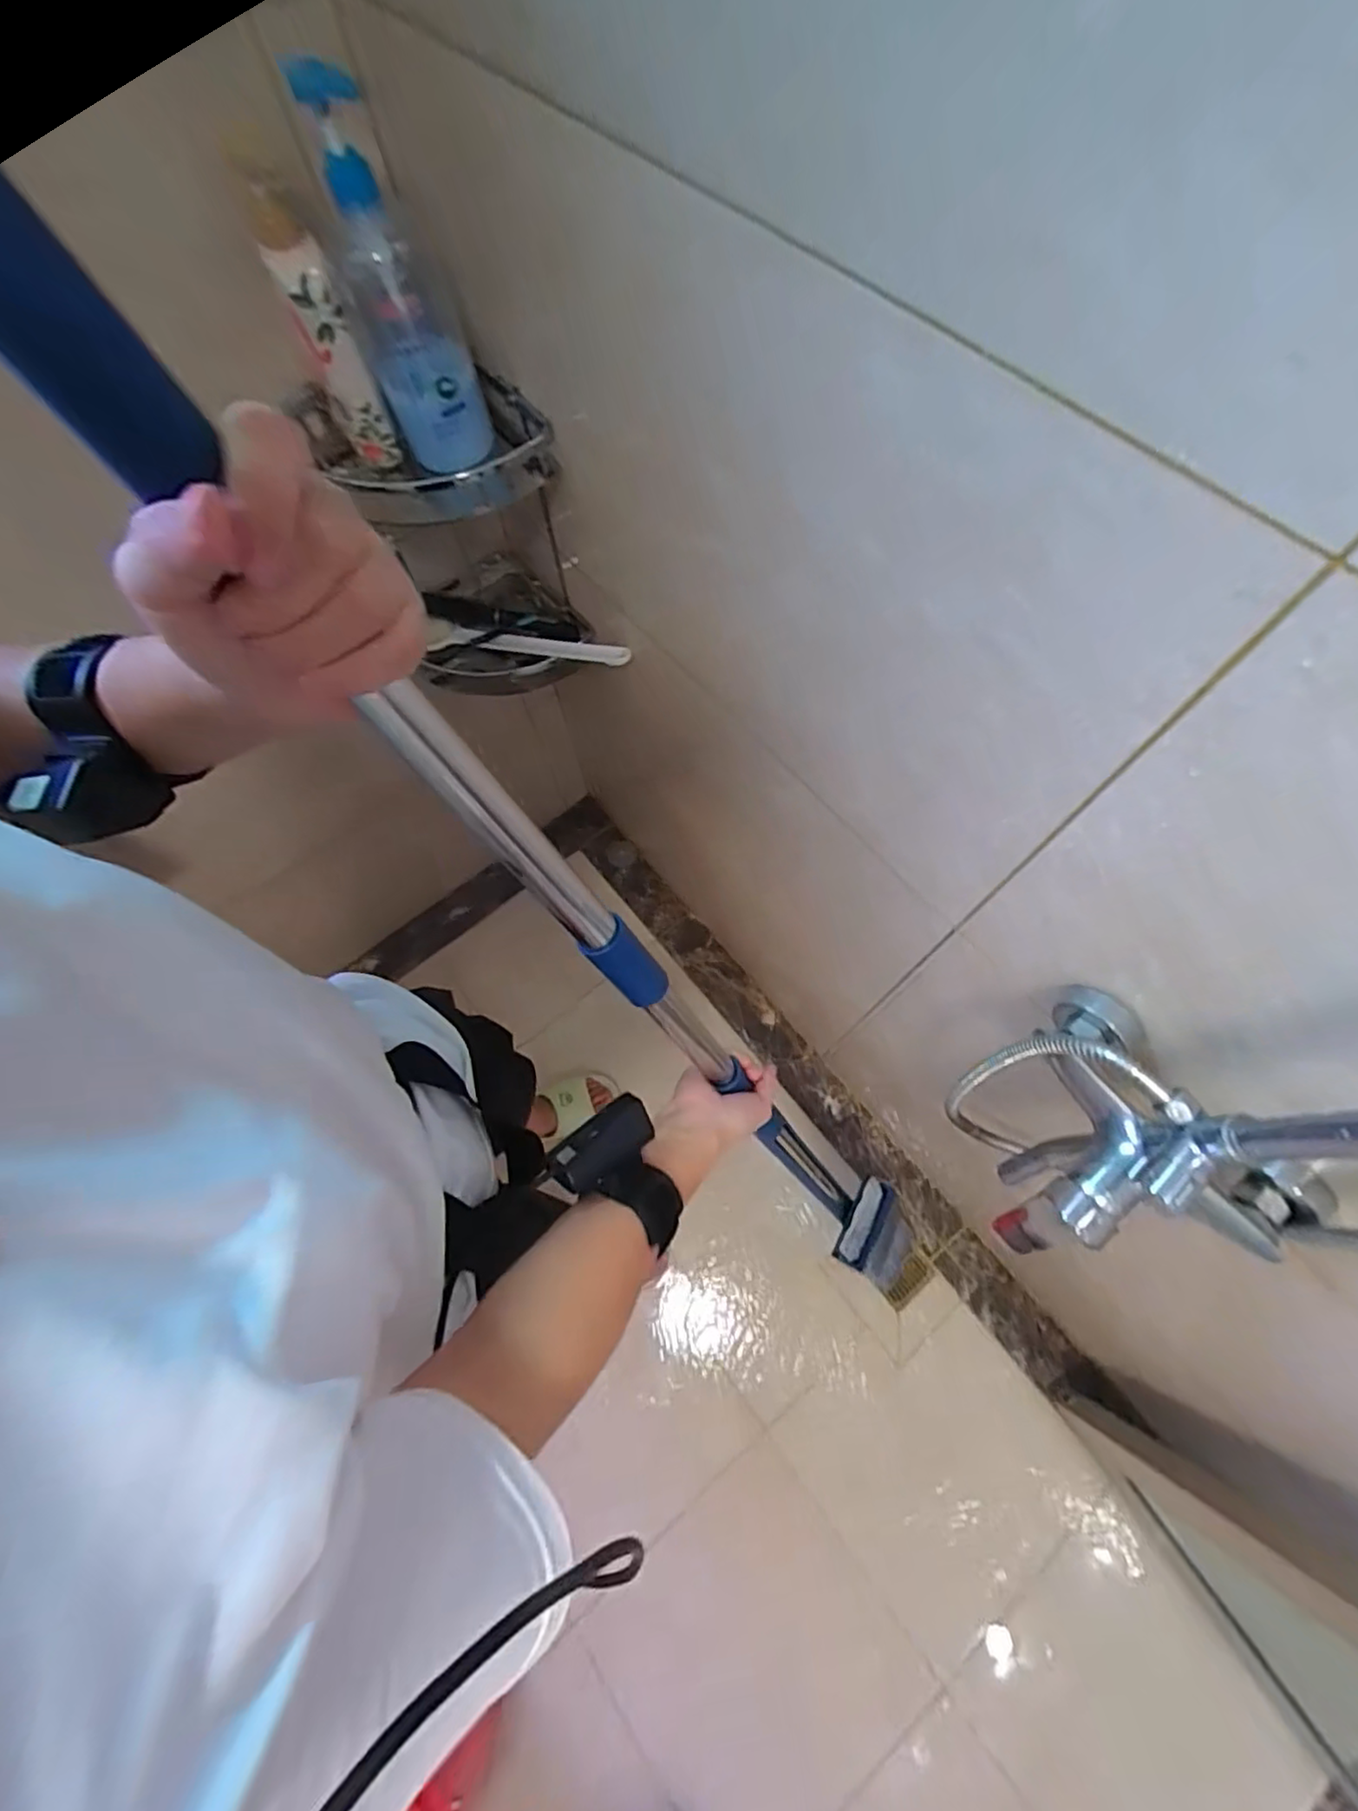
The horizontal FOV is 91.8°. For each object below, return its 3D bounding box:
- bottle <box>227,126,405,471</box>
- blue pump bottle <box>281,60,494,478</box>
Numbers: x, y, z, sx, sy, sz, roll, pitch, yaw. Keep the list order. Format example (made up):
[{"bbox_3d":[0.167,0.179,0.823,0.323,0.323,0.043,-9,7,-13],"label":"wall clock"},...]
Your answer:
[{"bbox_3d":[-0.285,-0.461,0.532,0.049,0.203,0.050,-24,71,-6],"label":"bottle"},{"bbox_3d":[-0.221,-0.478,0.527,0.080,0.254,0.096,-20,70,-5],"label":"blue pump bottle"}]

